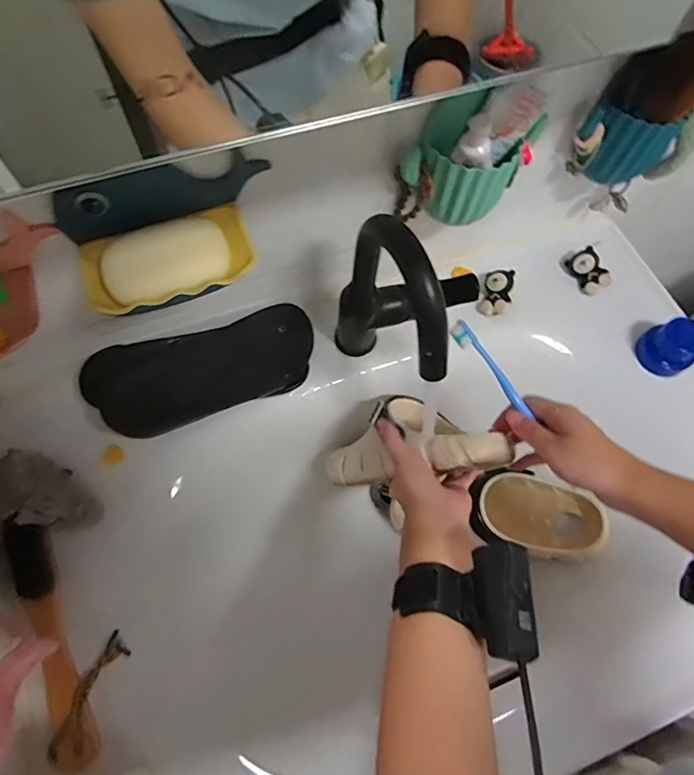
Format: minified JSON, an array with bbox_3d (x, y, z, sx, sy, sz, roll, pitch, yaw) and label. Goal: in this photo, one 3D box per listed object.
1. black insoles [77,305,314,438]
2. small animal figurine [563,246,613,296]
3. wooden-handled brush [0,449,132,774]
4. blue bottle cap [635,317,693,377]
[{"bbox_3d":[-0.145,-0.019,0.520,0.229,0.027,0.092,-19,89,-25],"label":"black insoles"},{"bbox_3d":[0.305,-0.146,0.613,0.035,0.024,0.056,-30,71,-14],"label":"small animal figurine"},{"bbox_3d":[-0.259,0.184,0.445,0.072,0.053,0.272,-21,69,-11],"label":"wooden-handled brush"},{"bbox_3d":[0.373,-0.048,0.564,0.049,0.047,0.056,-38,73,-17],"label":"blue bottle cap"}]

